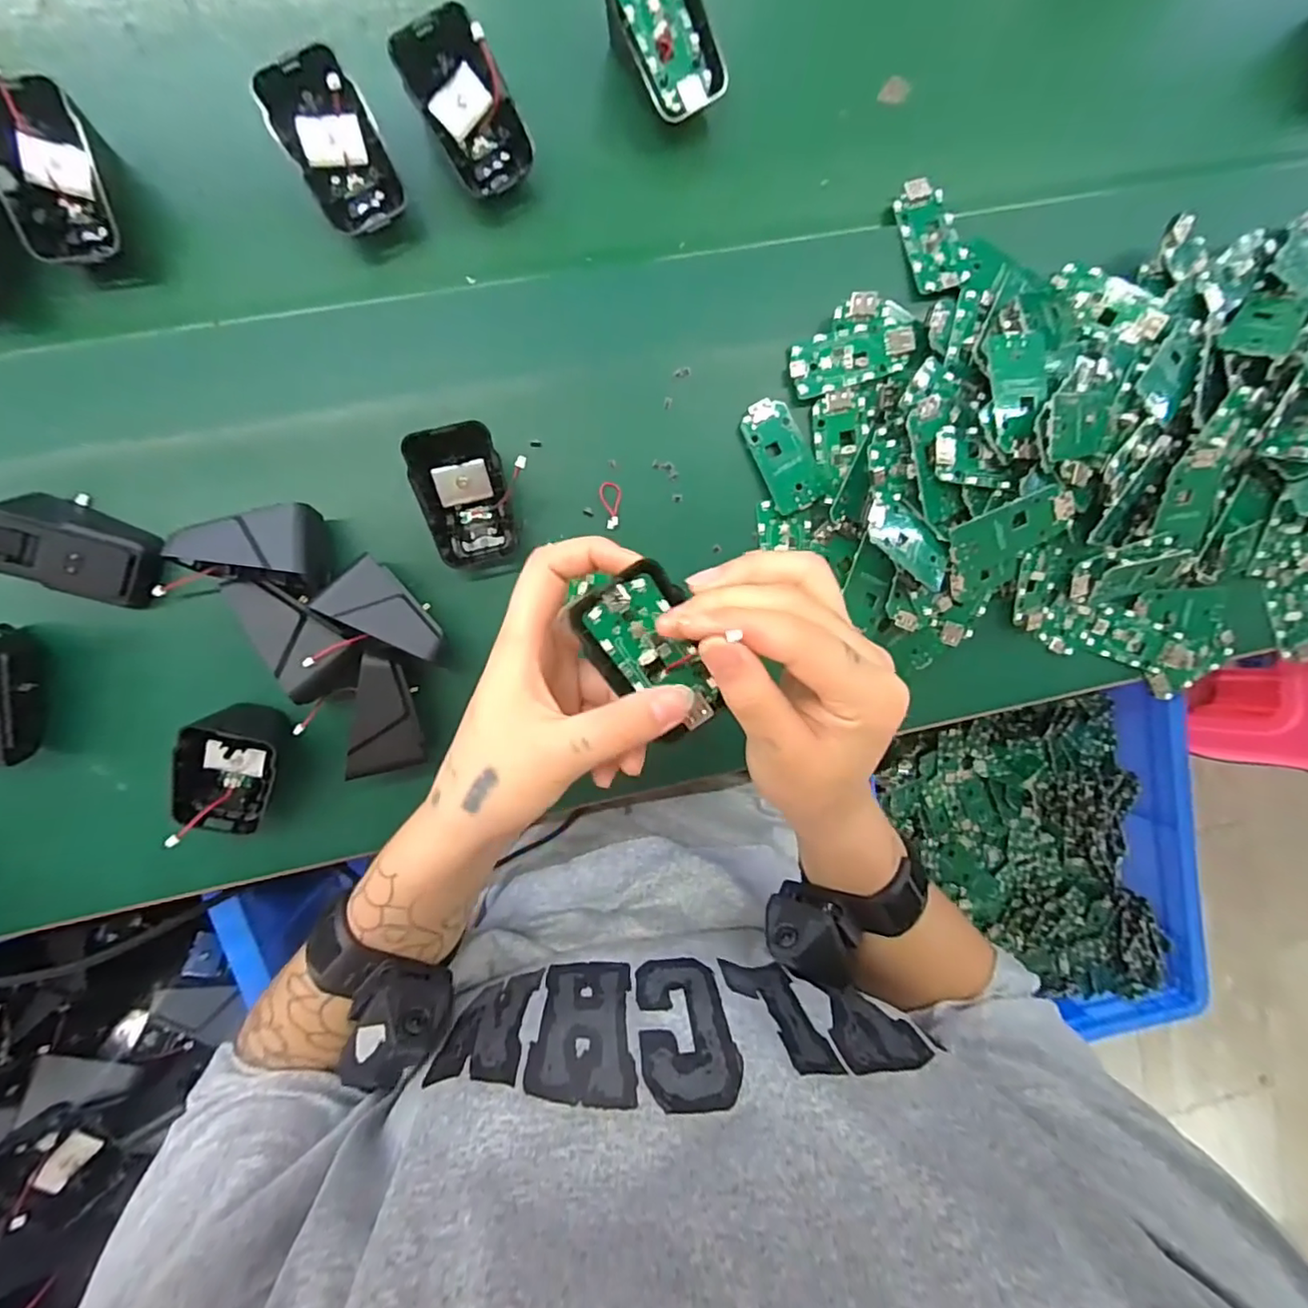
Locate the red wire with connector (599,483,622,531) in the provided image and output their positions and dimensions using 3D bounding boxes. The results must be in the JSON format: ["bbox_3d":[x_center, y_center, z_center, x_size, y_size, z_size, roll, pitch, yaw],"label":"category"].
[{"bbox_3d":[-0.023,-0.085,0.335,0.013,0.006,0.026,-13,98,-5],"label":"red wire with connector"}]

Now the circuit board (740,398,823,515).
[{"bbox_3d":[0.074,-0.115,0.341,0.030,0.006,0.064,-26,99,-4],"label":"circuit board"}]

